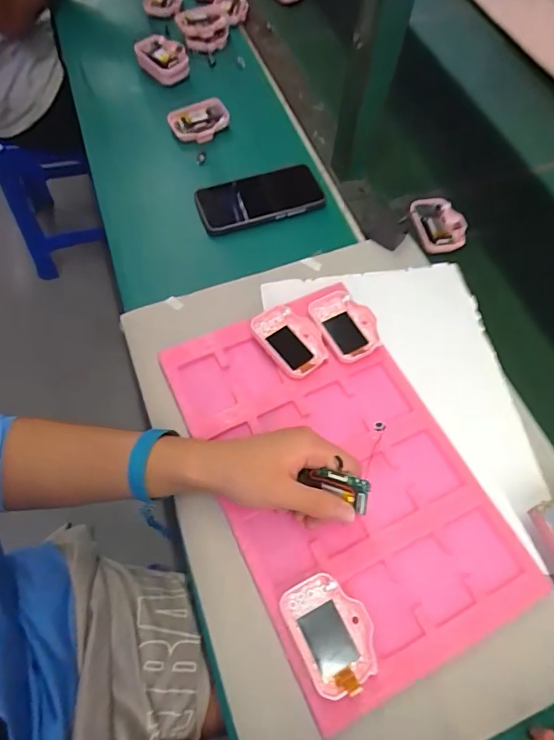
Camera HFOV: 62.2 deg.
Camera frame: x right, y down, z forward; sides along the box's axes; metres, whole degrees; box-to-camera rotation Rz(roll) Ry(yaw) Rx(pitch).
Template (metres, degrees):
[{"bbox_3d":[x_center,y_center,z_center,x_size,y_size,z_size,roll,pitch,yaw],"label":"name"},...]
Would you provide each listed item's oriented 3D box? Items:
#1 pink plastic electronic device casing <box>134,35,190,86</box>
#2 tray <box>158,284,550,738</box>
[{"bbox_3d":[-0.182,-0.494,0.740,0.089,0.045,0.057,26,64,11],"label":"pink plastic electronic device casing"},{"bbox_3d":[0.058,0.091,0.446,0.226,0.017,0.369,-24,66,-15],"label":"tray"}]

